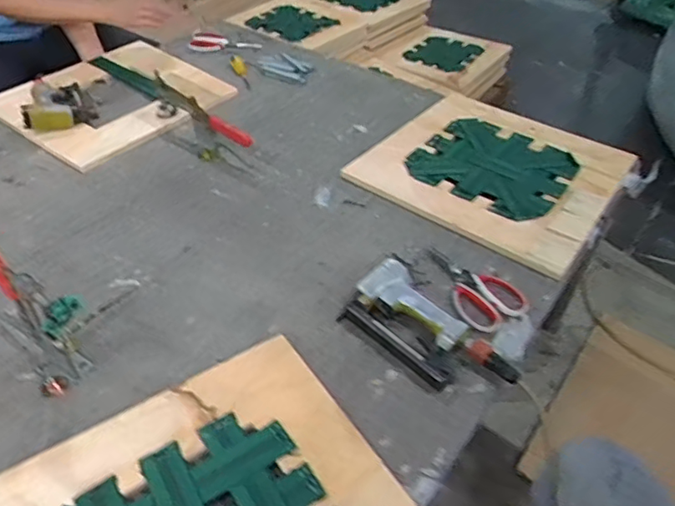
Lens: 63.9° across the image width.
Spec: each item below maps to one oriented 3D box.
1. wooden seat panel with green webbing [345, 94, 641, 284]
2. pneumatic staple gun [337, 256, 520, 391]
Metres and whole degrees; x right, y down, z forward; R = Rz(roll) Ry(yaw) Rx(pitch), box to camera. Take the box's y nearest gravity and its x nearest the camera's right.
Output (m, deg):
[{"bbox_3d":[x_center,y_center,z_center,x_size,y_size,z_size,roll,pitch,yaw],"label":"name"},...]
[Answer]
[{"bbox_3d":[0.295,-0.167,1.053,0.438,0.032,0.379,29,54,26],"label":"wooden seat panel with green webbing"},{"bbox_3d":[0.131,0.110,0.760,0.249,0.041,0.123,35,54,30],"label":"pneumatic staple gun"}]

